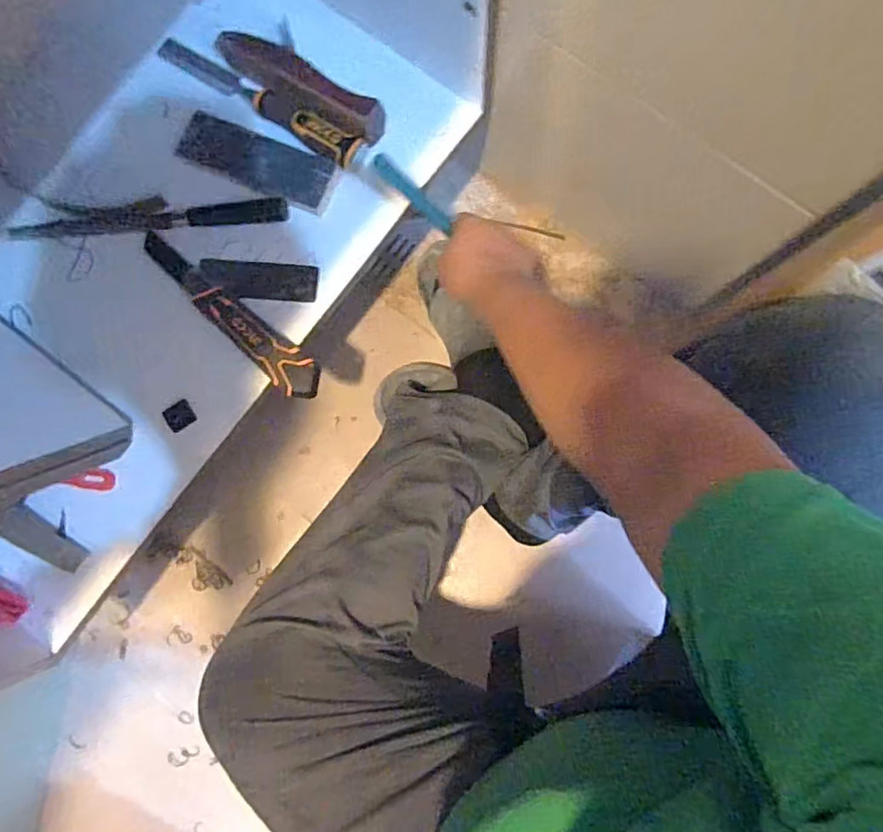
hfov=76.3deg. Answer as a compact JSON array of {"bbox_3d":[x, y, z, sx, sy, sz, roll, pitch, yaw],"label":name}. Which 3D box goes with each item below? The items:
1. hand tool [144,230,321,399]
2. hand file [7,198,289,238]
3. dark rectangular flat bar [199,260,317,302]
[{"bbox_3d":[-0.230,-0.113,0.617,0.250,0.022,0.042,43,88,6],"label":"hand tool"},{"bbox_3d":[-0.330,-0.222,0.637,0.311,0.026,0.031,-3,85,4],"label":"hand file"},{"bbox_3d":[-0.206,-0.152,0.635,0.130,0.013,0.044,3,85,3],"label":"dark rectangular flat bar"}]

